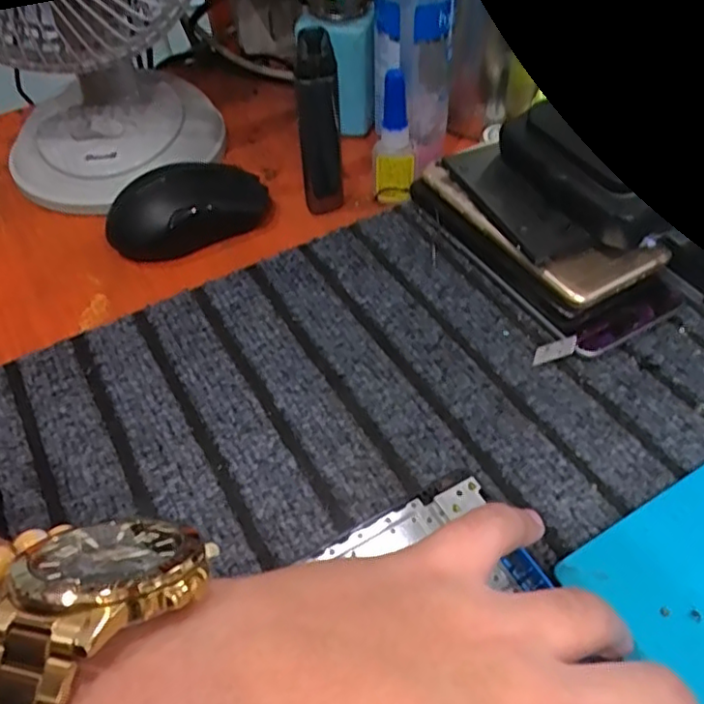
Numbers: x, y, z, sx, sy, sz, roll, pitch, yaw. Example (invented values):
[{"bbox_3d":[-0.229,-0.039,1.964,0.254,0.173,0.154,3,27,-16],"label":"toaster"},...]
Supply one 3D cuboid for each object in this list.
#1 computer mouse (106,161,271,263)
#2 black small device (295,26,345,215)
[{"bbox_3d":[-0.105,-0.094,0.400,0.101,0.033,0.058,-16,50,-10],"label":"computer mouse"},{"bbox_3d":[-0.020,-0.140,0.386,0.023,0.107,0.023,-1,49,3],"label":"black small device"}]

